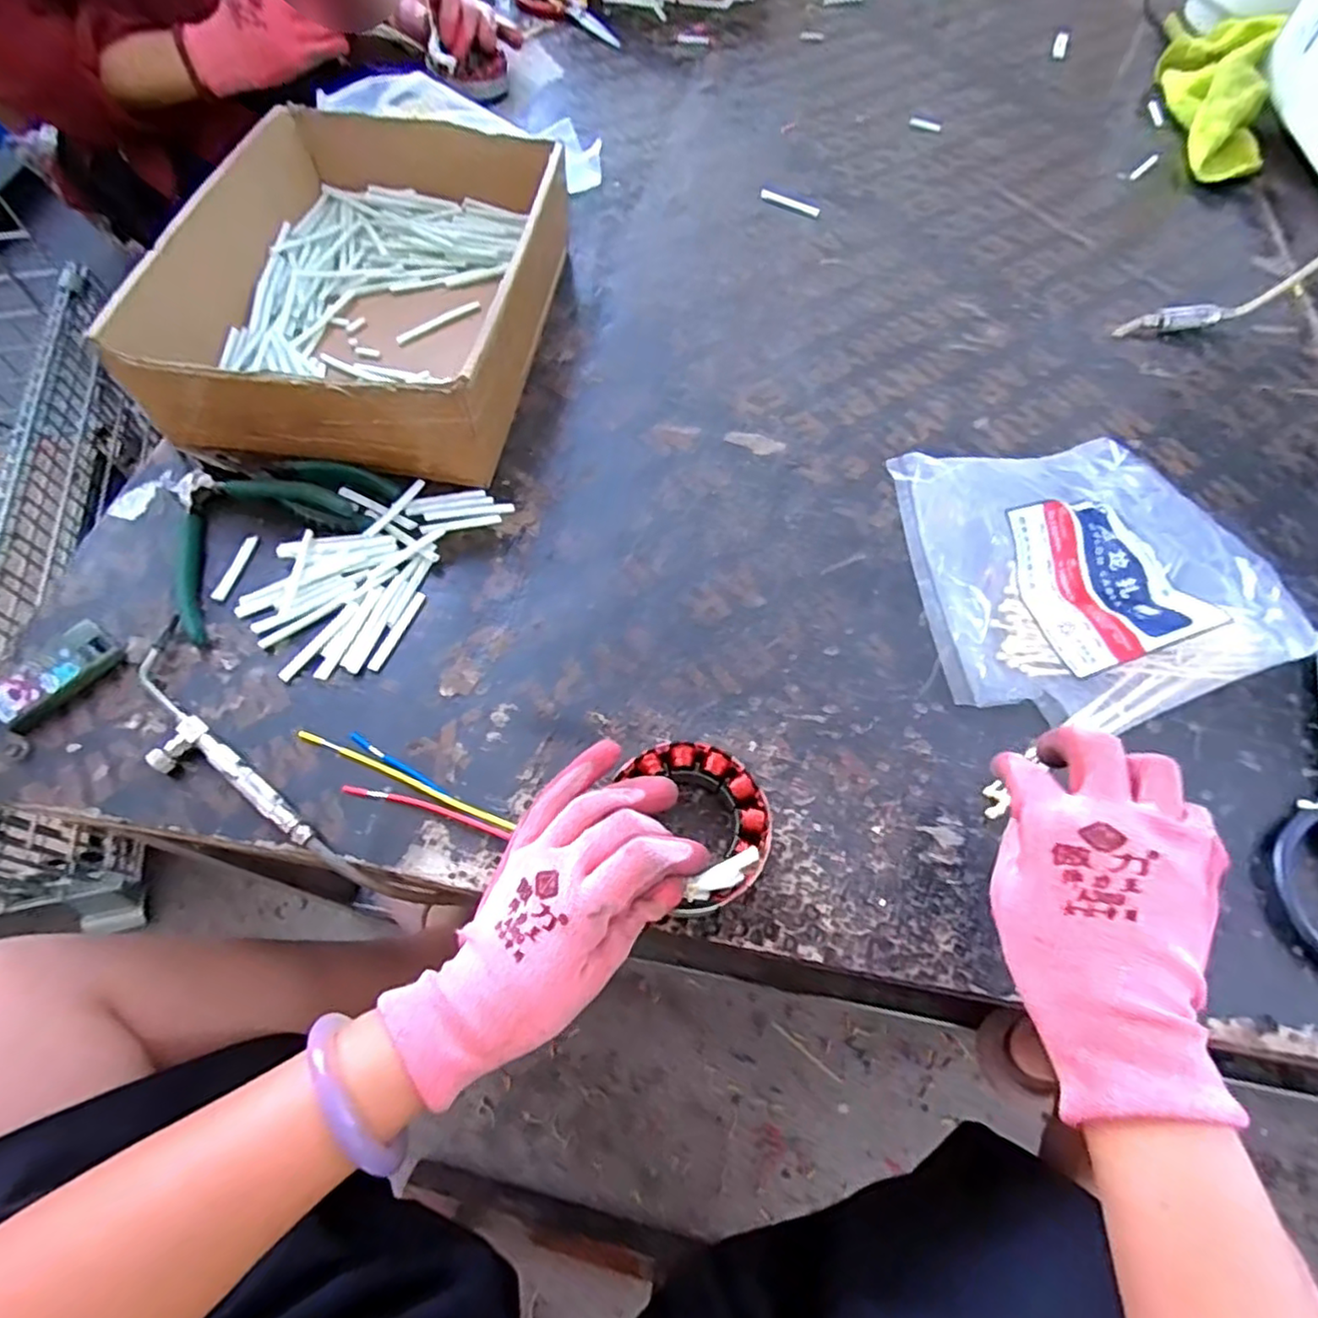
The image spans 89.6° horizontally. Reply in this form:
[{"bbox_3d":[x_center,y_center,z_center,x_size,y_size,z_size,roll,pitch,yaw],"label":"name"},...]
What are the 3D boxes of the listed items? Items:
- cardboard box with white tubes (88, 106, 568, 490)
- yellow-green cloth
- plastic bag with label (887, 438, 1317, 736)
[{"bbox_3d":[-0.213,-0.292,0.520,0.239,0.102,0.334,7,62,3],"label":"cardboard box with white tubes"},{"bbox_3d":[0.645,-0.658,0.765,0.088,0.070,0.302,12,62,5],"label":"yellow-green cloth"},{"bbox_3d":[0.284,-0.068,0.431,0.248,0.070,0.199,-18,64,-11],"label":"plastic bag with label"}]

